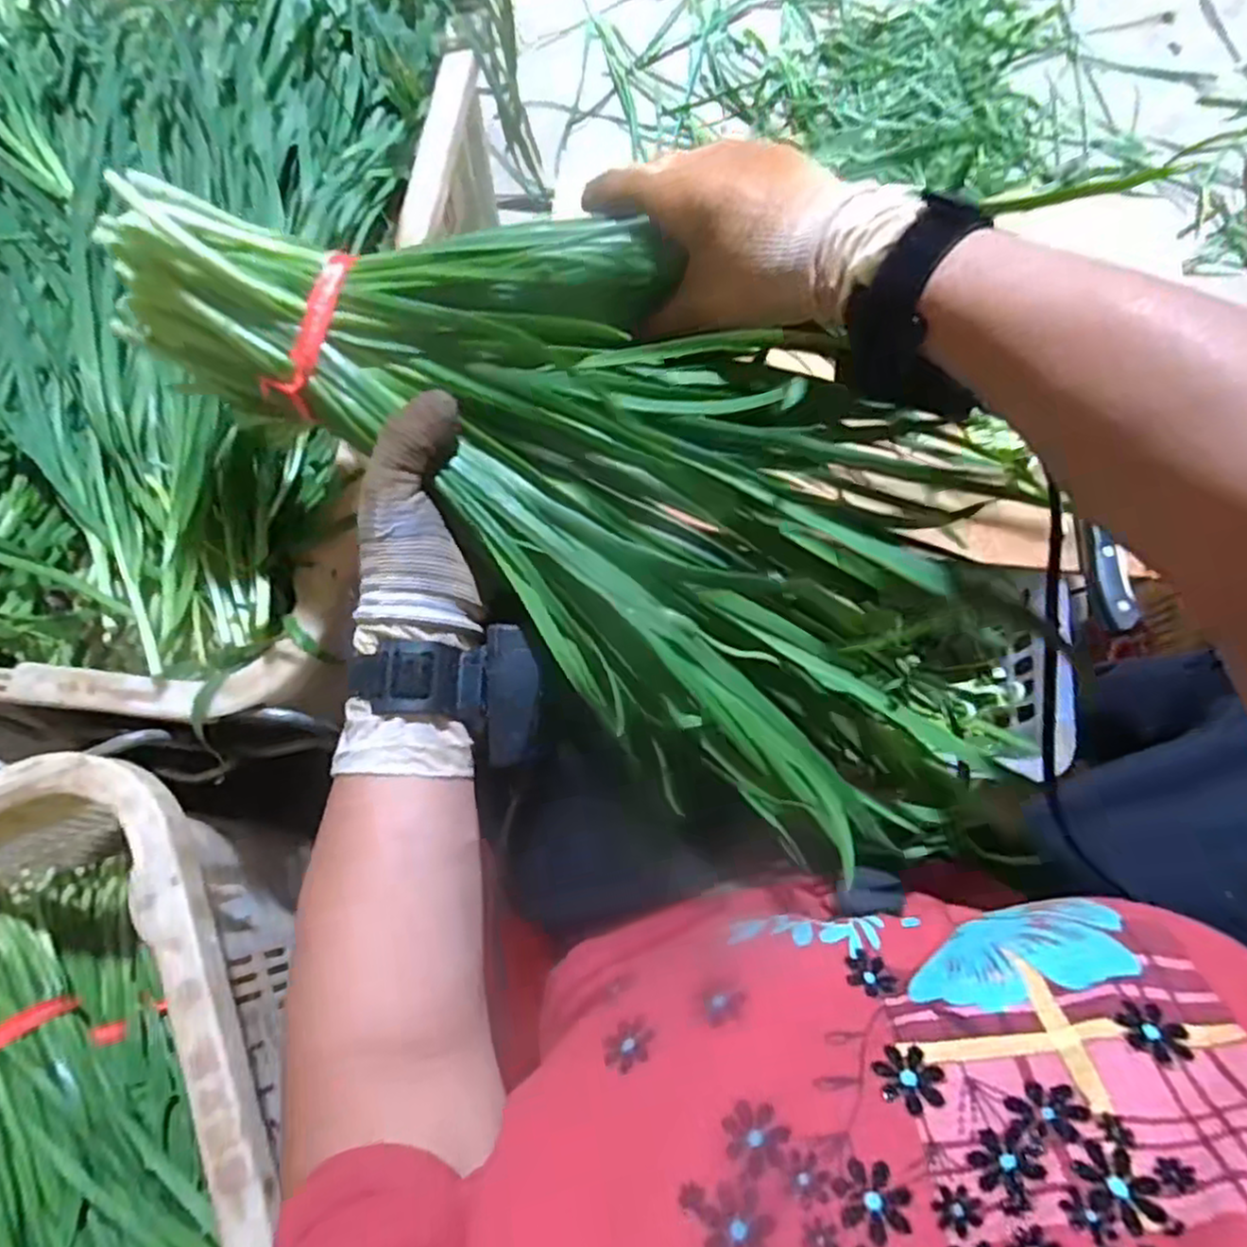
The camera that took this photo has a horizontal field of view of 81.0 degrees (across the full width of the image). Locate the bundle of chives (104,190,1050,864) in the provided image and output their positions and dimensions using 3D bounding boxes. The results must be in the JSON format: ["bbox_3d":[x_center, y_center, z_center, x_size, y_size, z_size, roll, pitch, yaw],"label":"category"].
[{"bbox_3d":[-0.011,-0.082,0.357,0.461,0.088,0.194,35,77,3],"label":"bundle of chives"}]

